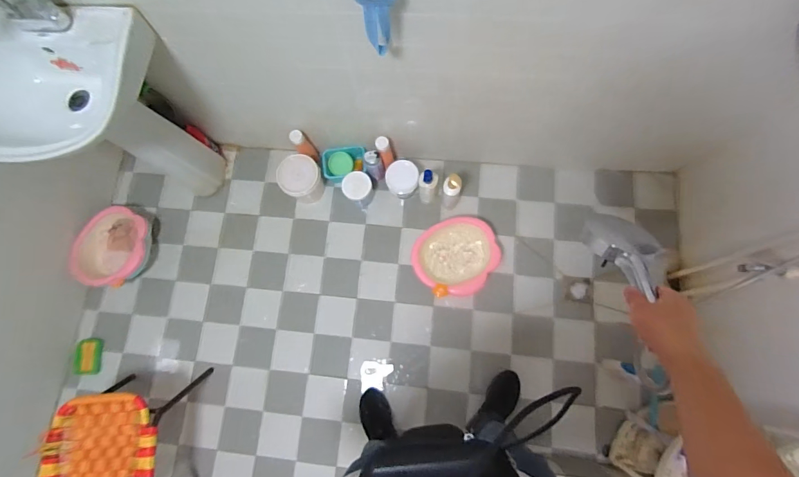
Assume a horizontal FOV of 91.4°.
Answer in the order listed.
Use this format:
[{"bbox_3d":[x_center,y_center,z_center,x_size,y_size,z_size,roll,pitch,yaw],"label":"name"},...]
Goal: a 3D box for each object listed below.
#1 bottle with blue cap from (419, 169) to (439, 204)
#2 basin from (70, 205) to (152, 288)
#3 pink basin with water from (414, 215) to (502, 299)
[{"bbox_3d":[0.110,-0.205,1.495,0.064,0.258,0.069,-1,77,5],"label":"bottle with blue cap"},{"bbox_3d":[-1.134,0.038,1.565,0.242,0.172,0.318,15,79,8],"label":"basin"},{"bbox_3d":[0.223,0.077,1.549,0.335,0.109,0.295,-21,76,0],"label":"pink basin with water"}]

